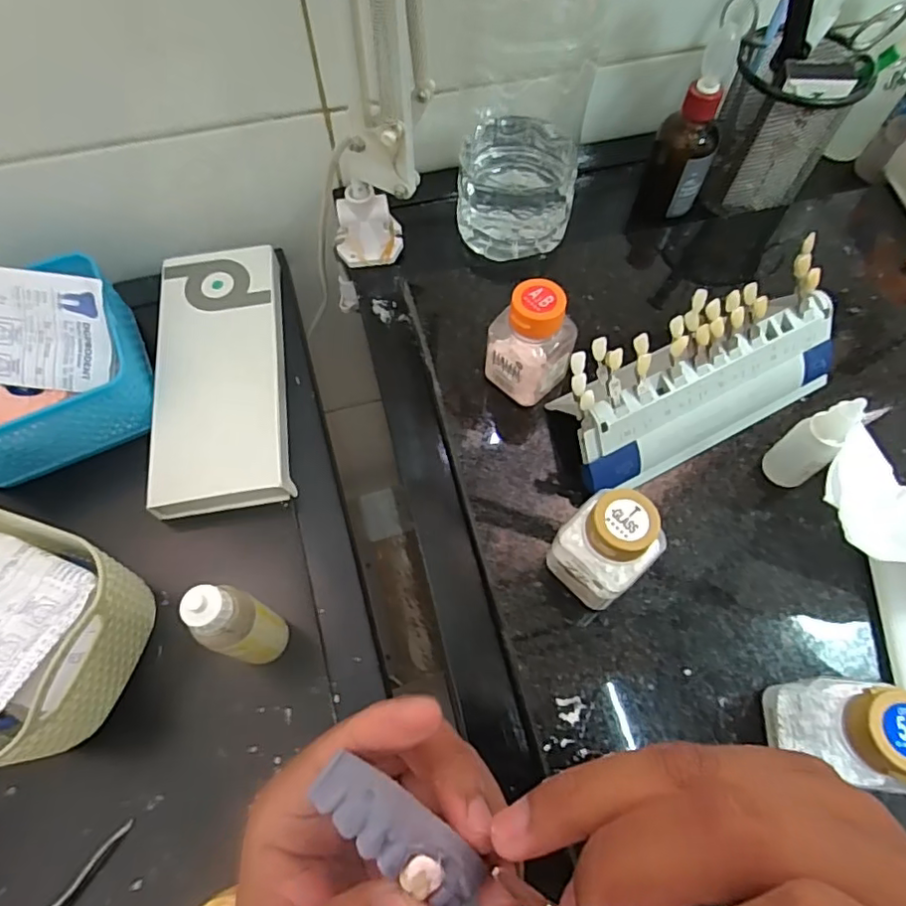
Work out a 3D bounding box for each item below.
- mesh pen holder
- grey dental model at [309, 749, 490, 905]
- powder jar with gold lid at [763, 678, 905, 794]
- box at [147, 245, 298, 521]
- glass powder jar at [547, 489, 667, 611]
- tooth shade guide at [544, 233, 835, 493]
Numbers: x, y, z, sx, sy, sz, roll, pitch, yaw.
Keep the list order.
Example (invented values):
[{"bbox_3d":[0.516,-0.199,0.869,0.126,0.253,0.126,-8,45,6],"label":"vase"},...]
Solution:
[{"bbox_3d":[0.233,-0.234,0.419,0.072,0.096,0.068,-11,64,-5],"label":"mesh pen holder"},{"bbox_3d":[-0.014,0.101,0.152,0.048,0.008,0.017,33,70,6],"label":"grey dental model"},{"bbox_3d":[0.163,0.116,0.241,0.032,0.072,0.038,4,64,2],"label":"powder jar with gold lid"},{"bbox_3d":[-0.173,-0.061,0.429,0.090,0.021,0.212,-9,67,-4],"label":"box"},{"bbox_3d":[0.073,0.047,0.278,0.036,0.070,0.039,-42,71,-18],"label":"glass powder jar"},{"bbox_3d":[0.141,-0.048,0.329,0.170,0.090,0.037,-26,29,-11],"label":"tooth shade guide"}]

